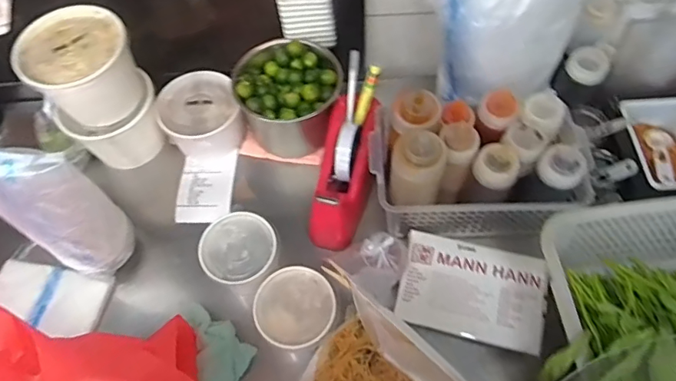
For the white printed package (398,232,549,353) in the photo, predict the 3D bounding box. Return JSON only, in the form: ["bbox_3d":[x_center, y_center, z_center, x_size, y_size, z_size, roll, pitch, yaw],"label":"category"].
[{"bbox_3d":[0.168,0.122,0.624,0.172,0.014,0.121,11,62,9],"label":"white printed package"}]

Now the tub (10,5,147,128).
[{"bbox_3d":[-0.345,-0.160,0.690,0.130,0.119,0.132,34,68,19],"label":"tub"}]

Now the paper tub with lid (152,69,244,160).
[{"bbox_3d":[-0.208,-0.112,0.774,0.115,0.084,0.107,-1,61,2],"label":"paper tub with lid"}]

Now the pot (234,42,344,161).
[{"bbox_3d":[-0.079,-0.144,0.761,0.155,0.098,0.141,-1,61,2],"label":"pot"}]

